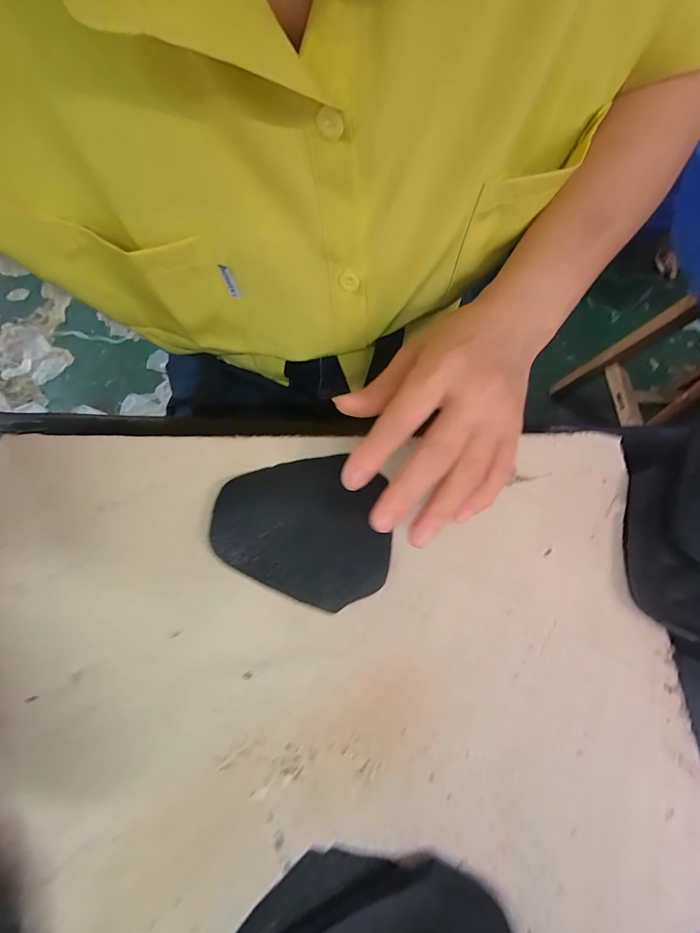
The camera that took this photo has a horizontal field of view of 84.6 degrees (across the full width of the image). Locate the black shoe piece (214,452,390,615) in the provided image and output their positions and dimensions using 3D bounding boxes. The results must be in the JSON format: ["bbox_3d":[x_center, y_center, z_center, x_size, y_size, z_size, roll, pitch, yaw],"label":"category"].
[{"bbox_3d":[-0.025,0.031,0.223,0.100,0.008,0.081,21,71,9],"label":"black shoe piece"}]

